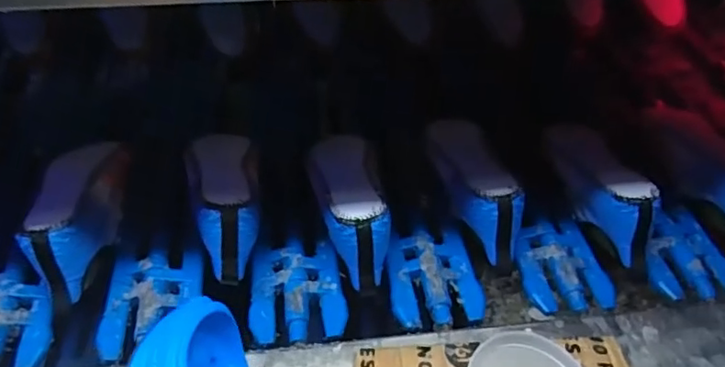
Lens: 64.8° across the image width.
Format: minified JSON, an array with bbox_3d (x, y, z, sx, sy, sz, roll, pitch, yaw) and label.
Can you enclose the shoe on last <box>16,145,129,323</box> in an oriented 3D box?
[{"bbox_3d":[-0.294,0.029,0.590,0.064,0.092,0.206,-1,50,-6],"label":"shoe on last"}]

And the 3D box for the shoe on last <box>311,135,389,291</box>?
[{"bbox_3d":[-0.011,0.022,0.610,0.069,0.095,0.203,-4,51,-9],"label":"shoe on last"}]

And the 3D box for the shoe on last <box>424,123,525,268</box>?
[{"bbox_3d":[0.117,-0.002,0.638,0.070,0.090,0.198,-1,50,-6],"label":"shoe on last"}]

